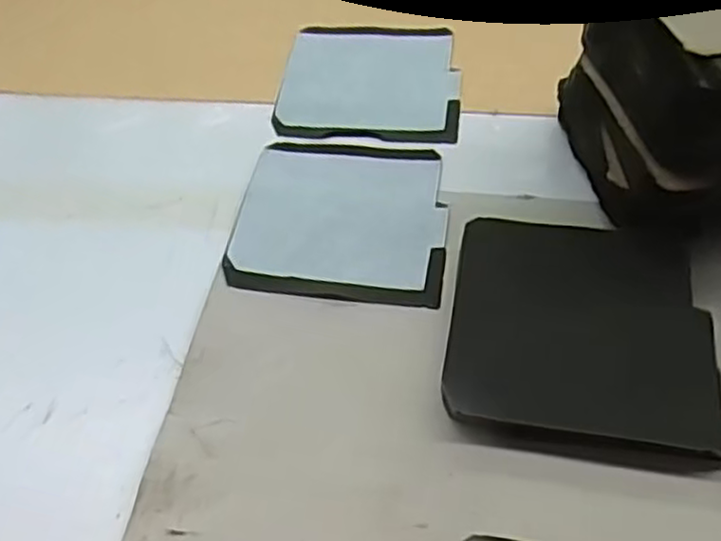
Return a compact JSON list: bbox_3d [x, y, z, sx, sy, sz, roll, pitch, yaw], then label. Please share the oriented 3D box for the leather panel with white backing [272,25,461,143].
[{"bbox_3d":[0.009,-0.148,0.537,0.132,0.005,0.130,4,55,8],"label":"leather panel with white backing"}]

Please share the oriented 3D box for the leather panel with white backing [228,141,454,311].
[{"bbox_3d":[-0.011,-0.037,0.459,0.133,0.006,0.128,5,55,8],"label":"leather panel with white backing"}]

